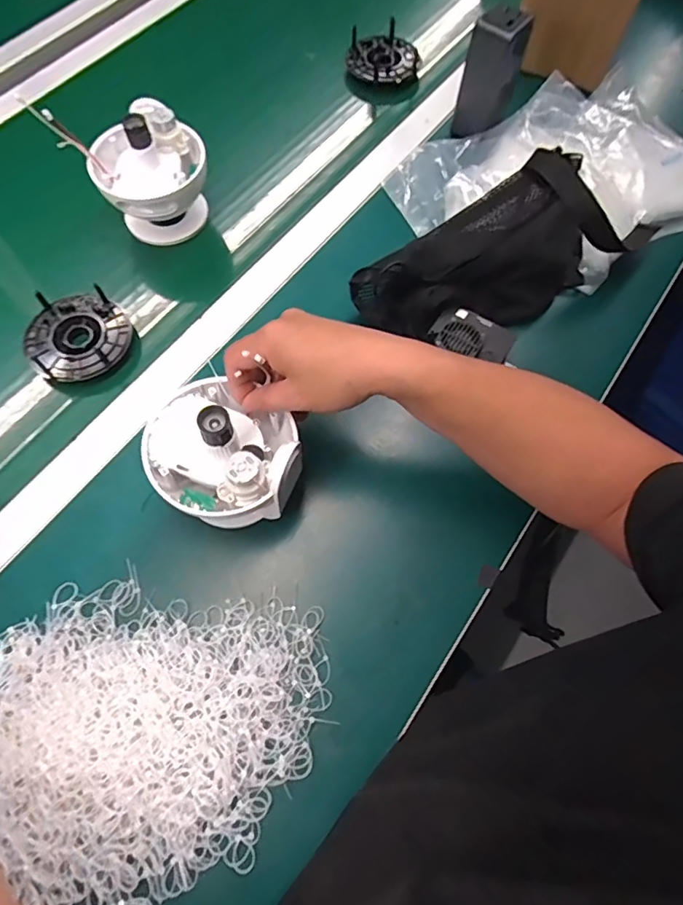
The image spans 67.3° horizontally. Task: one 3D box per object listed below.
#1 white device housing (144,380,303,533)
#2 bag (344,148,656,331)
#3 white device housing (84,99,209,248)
[{"bbox_3d":[-0.090,0.000,0.397,0.116,0.069,0.102,22,69,9],"label":"white device housing"},{"bbox_3d":[0.152,-0.198,0.511,0.283,0.090,0.115,-29,72,-13],"label":"bag"},{"bbox_3d":[-0.202,-0.297,0.556,0.115,0.113,0.104,-18,69,-9],"label":"white device housing"}]

